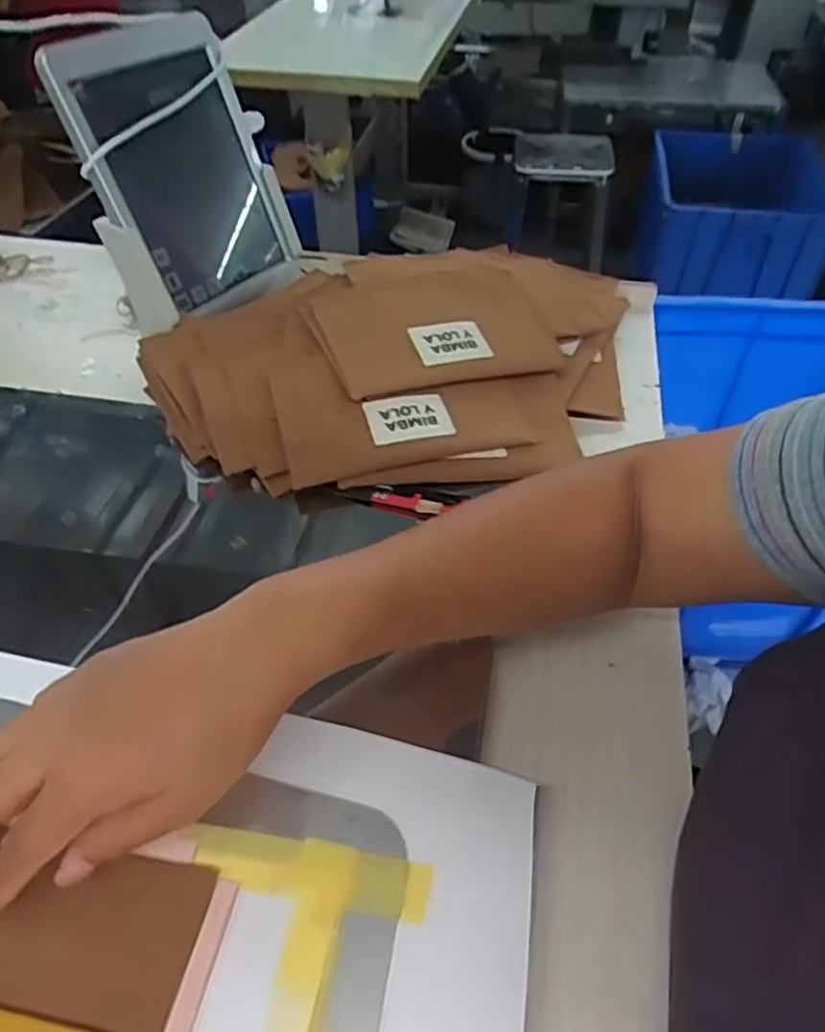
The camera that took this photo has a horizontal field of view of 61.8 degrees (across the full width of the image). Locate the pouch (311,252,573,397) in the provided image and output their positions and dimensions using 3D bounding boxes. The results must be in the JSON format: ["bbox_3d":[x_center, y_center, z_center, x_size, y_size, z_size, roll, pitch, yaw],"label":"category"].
[{"bbox_3d":[0.018,-0.157,0.548,0.186,0.016,0.137,-17,61,-22],"label":"pouch"}]

